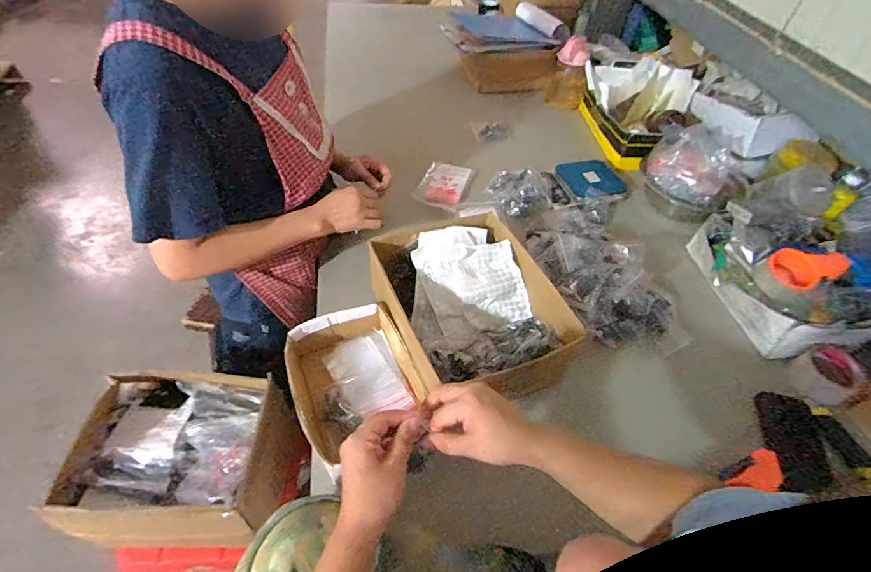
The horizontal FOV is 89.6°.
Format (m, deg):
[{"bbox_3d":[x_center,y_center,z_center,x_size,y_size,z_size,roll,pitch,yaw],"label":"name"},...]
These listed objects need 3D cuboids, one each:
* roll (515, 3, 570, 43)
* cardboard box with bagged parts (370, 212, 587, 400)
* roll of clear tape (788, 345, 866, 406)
[{"bbox_3d":[0.357,-0.880,1.453,0.060,0.047,0.235,-13,51,-16],"label":"roll"},{"bbox_3d":[0.045,0.026,0.762,0.258,0.113,0.309,-18,53,-19],"label":"cardboard box with bagged parts"},{"bbox_3d":[0.667,0.150,0.746,0.083,0.056,0.080,2,49,-3],"label":"roll of clear tape"}]

